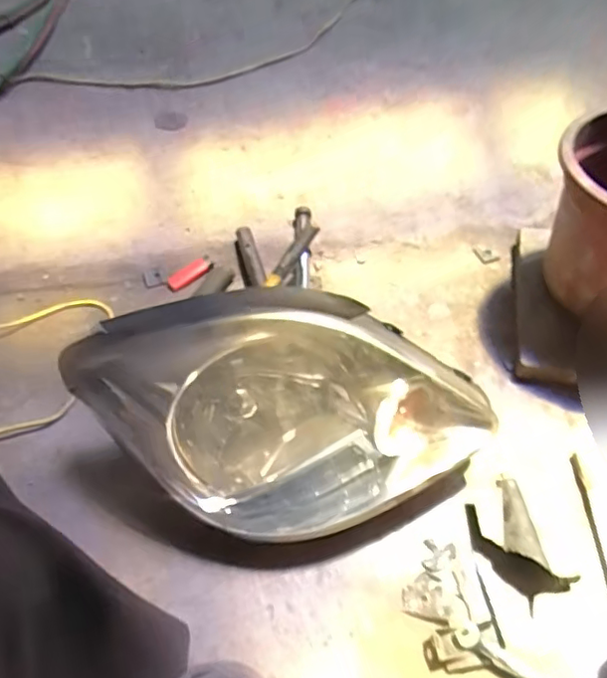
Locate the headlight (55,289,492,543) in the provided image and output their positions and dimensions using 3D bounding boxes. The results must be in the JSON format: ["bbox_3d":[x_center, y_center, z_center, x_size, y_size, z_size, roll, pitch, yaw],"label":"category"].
[{"bbox_3d":[-0.016,0.095,0.635,0.448,0.218,0.189,-2,51,-1],"label":"headlight"}]

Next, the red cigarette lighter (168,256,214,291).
[{"bbox_3d":[-0.180,-0.103,0.925,0.077,0.010,0.026,-35,56,-10],"label":"red cigarette lighter"}]

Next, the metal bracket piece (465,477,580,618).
[{"bbox_3d":[0.232,0.219,0.635,0.079,0.043,0.124,-18,51,-14],"label":"metal bracket piece"}]

